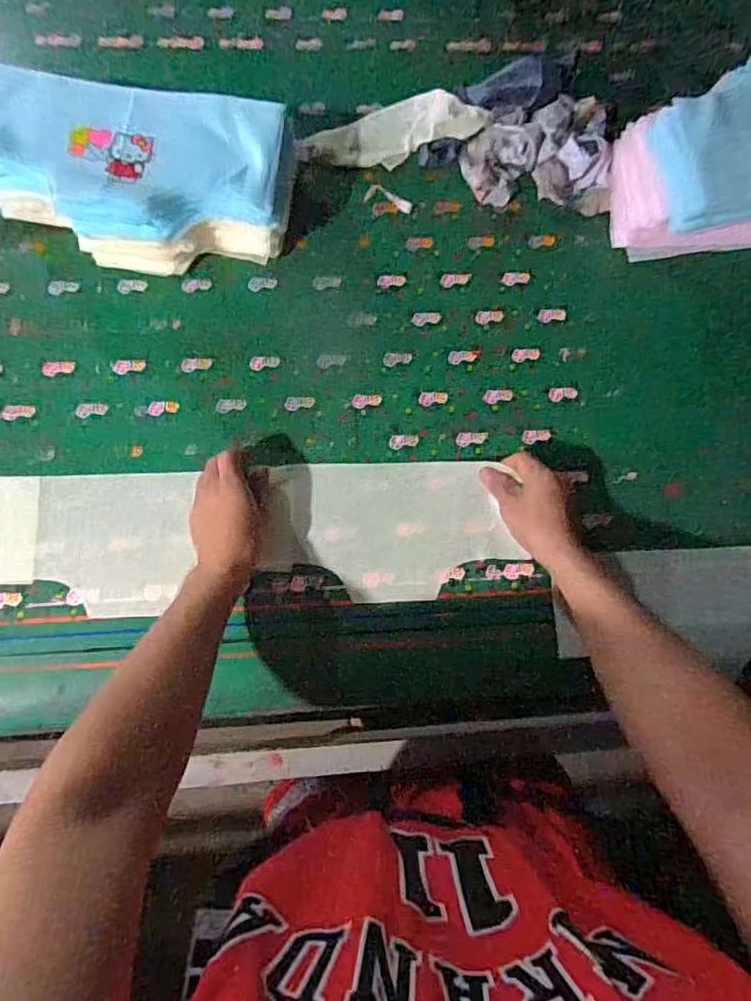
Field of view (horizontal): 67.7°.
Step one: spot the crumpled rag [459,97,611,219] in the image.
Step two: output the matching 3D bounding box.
[{"bbox_3d":[0.199,-0.420,0.679,0.183,0.054,0.128,-1,78,-3],"label":"crumpled rag"}]

